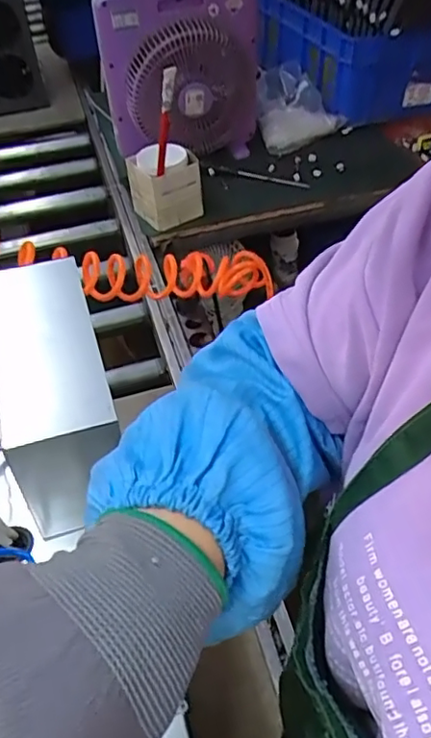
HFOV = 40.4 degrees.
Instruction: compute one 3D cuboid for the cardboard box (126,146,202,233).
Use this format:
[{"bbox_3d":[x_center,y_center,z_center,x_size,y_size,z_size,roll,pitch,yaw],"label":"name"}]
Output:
[{"bbox_3d":[-0.093,-0.346,1.096,0.116,0.124,0.097,-33,53,-24],"label":"cardboard box"}]

